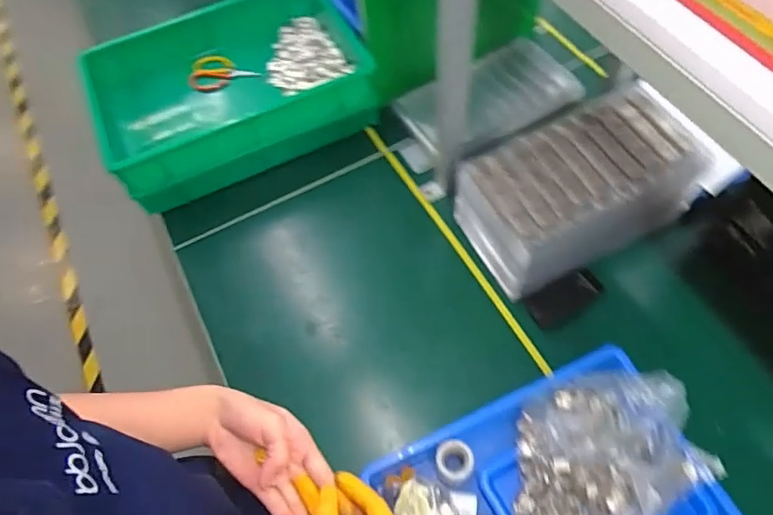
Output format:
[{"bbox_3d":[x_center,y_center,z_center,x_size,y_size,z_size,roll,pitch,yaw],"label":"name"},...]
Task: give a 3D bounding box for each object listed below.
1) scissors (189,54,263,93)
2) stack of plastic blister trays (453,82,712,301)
[{"bbox_3d":[-0.290,-0.335,0.994,0.124,0.017,0.080,3,62,1],"label":"scissors"},{"bbox_3d":[0.269,-0.089,0.798,0.287,0.169,0.173,-24,65,-13],"label":"stack of plastic blister trays"}]

